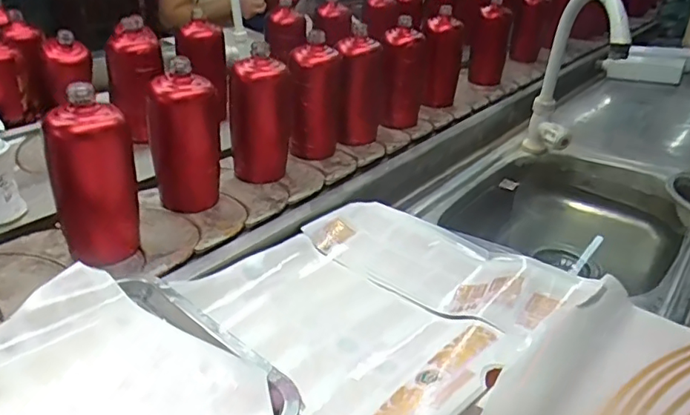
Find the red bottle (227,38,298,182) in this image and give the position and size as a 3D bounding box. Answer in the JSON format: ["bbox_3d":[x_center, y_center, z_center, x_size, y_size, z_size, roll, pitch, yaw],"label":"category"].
[{"bbox_3d":[-0.121,-0.133,0.807,0.092,0.168,0.066,0,31,-8],"label":"red bottle"}]

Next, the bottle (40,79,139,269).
[{"bbox_3d":[-0.272,-0.028,0.598,0.070,0.175,0.065,13,32,14],"label":"bottle"}]

